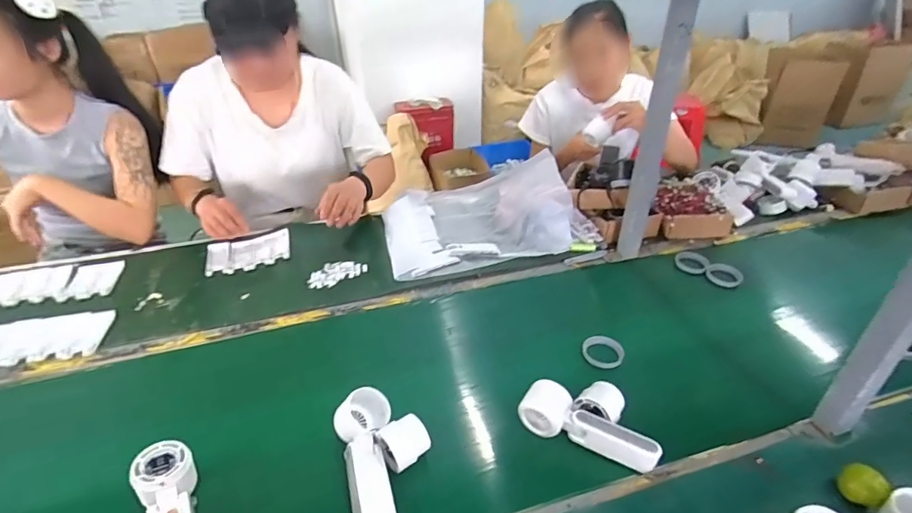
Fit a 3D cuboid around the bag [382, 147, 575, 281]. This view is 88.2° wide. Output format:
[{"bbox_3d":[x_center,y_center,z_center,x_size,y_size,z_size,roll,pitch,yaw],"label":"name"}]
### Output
[{"bbox_3d":[0.052,-0.103,1.034,0.417,0.089,0.364,-7,34,-11],"label":"bag"}]

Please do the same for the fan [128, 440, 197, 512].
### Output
[{"bbox_3d":[-0.298,0.265,0.493,0.057,0.045,0.161,-20,33,-29],"label":"fan"}]

